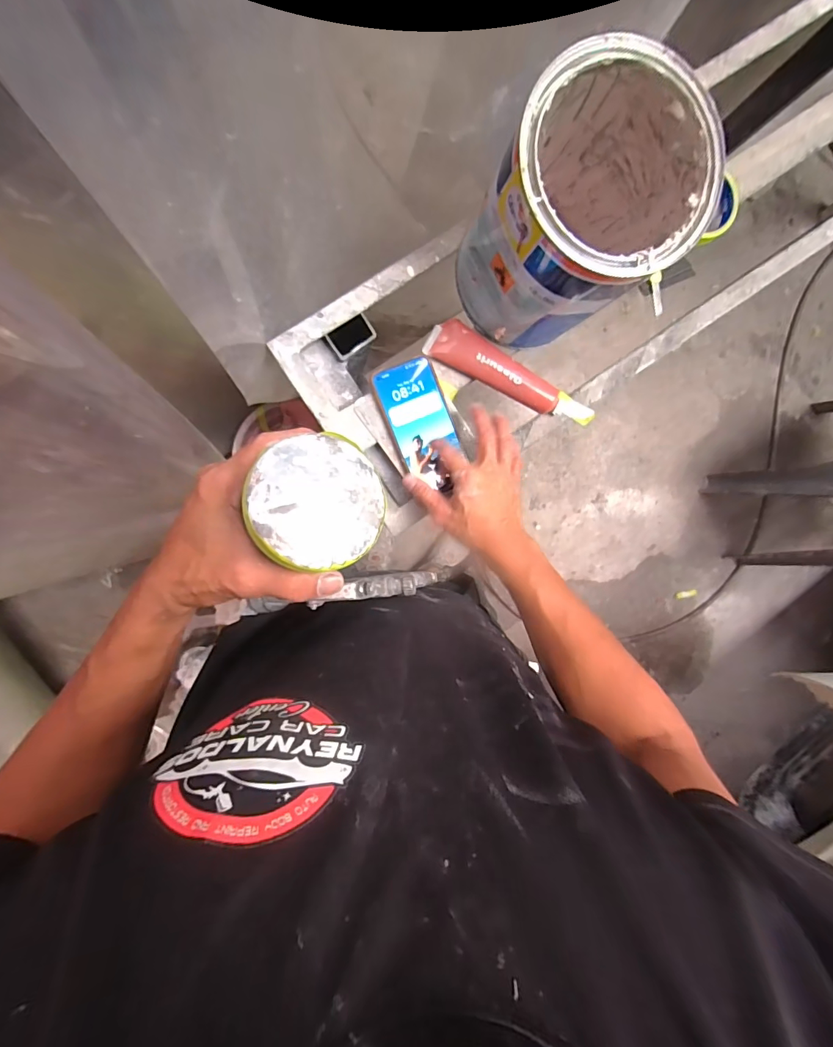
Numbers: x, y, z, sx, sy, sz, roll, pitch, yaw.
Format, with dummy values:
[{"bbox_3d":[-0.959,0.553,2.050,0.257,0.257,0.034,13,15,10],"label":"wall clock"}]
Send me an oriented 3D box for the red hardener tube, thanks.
[{"bbox_3d":[0.113,-0.174,0.531,0.212,0.026,0.044,25,90,-8],"label":"red hardener tube"}]

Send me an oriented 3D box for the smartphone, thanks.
[{"bbox_3d":[0.008,-0.116,0.528,0.073,0.012,0.153,-23,93,-5],"label":"smartphone"}]

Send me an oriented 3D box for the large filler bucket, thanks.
[{"bbox_3d":[0.147,-0.281,0.429,0.158,0.194,0.175,35,88,-8],"label":"large filler bucket"}]

